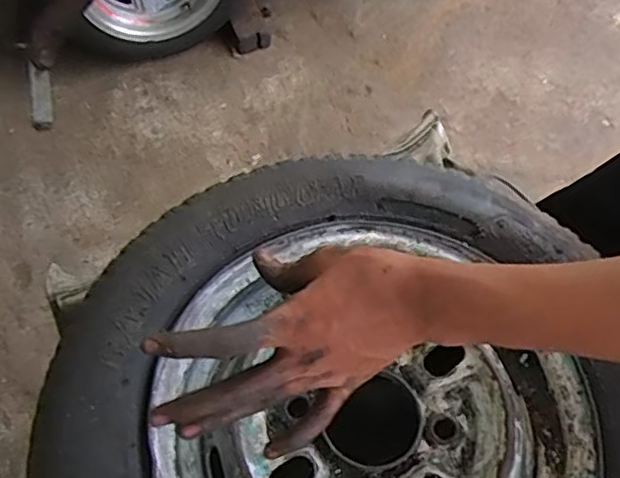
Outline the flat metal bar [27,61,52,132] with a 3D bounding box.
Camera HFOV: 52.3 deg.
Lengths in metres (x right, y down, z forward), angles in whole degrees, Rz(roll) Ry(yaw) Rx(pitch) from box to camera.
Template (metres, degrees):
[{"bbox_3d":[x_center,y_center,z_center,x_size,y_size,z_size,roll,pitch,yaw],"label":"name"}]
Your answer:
[{"bbox_3d":[-0.159,-0.082,0.372,0.011,0.037,0.007,3,18,2],"label":"flat metal bar"}]

